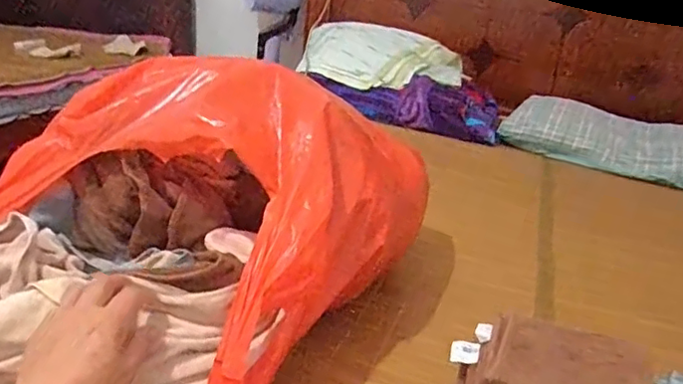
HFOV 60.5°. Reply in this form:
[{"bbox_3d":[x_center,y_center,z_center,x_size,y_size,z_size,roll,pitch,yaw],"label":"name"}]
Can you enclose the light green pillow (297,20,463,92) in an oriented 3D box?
[{"bbox_3d":[0.126,-0.447,1.921,0.540,0.142,0.390,9,21,9],"label":"light green pillow"}]

